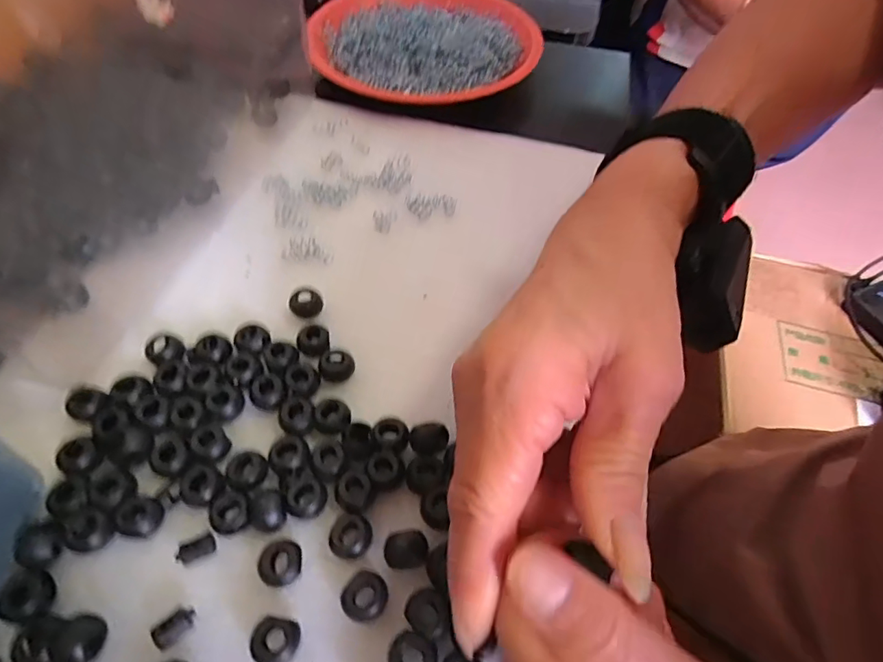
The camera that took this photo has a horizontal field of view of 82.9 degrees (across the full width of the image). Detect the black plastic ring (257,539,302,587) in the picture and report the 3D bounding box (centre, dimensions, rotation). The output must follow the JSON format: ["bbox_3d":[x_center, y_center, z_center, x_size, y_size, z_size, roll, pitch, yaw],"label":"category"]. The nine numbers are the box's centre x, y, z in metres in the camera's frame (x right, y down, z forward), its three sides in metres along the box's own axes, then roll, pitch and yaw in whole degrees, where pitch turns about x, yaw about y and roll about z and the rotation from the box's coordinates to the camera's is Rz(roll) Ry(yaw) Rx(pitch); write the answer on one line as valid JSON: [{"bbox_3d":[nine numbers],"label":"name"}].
[{"bbox_3d":[-0.069,0.100,0.214,0.017,0.011,0.017,2,55,-3],"label":"black plastic ring"}]

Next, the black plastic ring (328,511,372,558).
[{"bbox_3d":[-0.040,0.090,0.219,0.017,0.008,0.018,2,55,-3],"label":"black plastic ring"}]

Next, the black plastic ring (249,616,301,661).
[{"bbox_3d":[-0.066,0.124,0.199,0.017,0.010,0.016,2,55,-3],"label":"black plastic ring"}]

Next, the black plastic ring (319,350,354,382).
[{"bbox_3d":[-0.056,0.018,0.268,0.017,0.007,0.016,2,55,-3],"label":"black plastic ring"}]

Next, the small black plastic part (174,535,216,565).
[{"bbox_3d":[-0.108,0.095,0.219,0.015,0.004,0.009,-21,59,-18],"label":"small black plastic part"}]

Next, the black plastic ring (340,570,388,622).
[{"bbox_3d":[-0.032,0.110,0.208,0.018,0.008,0.018,2,55,-3],"label":"black plastic ring"}]

